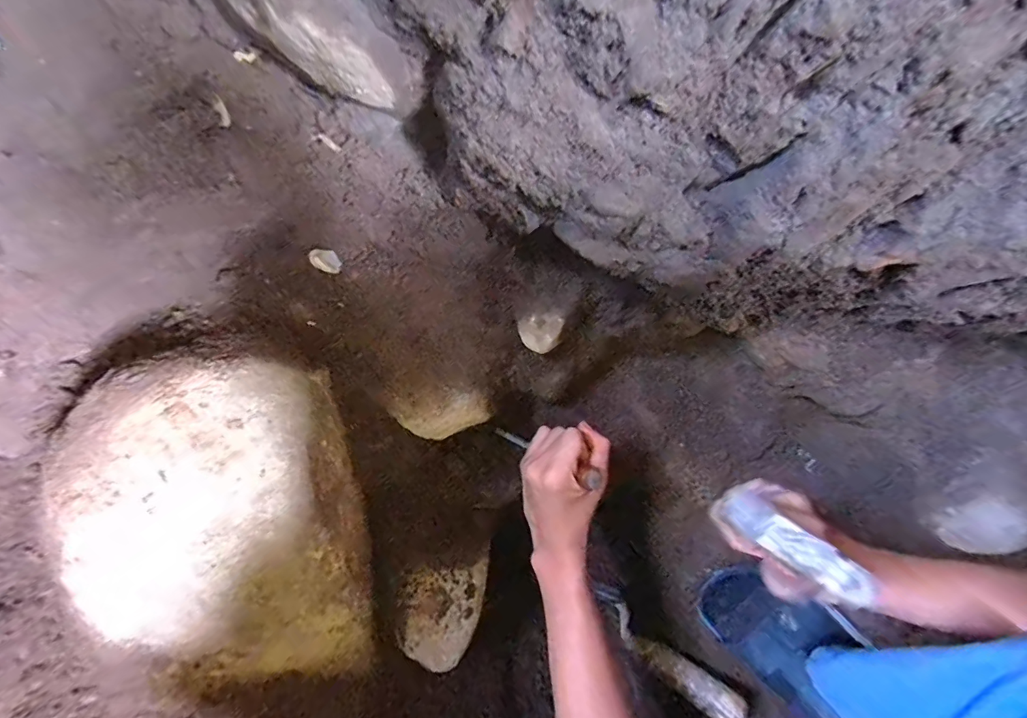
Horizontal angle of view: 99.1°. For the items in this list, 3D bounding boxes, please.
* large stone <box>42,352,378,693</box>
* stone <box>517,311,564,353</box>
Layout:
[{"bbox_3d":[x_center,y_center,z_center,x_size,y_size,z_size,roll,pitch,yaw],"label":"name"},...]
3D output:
[{"bbox_3d":[-0.257,0.152,0.414,0.208,0.333,0.160,-11,24,-8],"label":"large stone"},{"bbox_3d":[0.027,-0.027,0.441,0.043,0.030,0.032,-2,67,2],"label":"stone"}]

